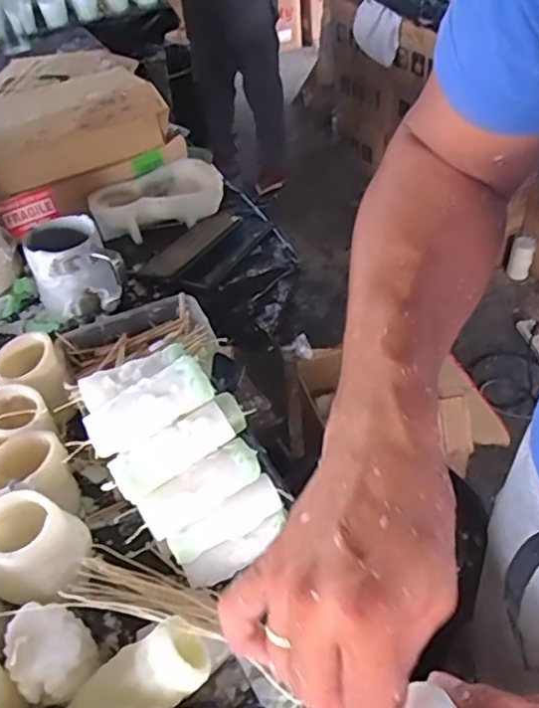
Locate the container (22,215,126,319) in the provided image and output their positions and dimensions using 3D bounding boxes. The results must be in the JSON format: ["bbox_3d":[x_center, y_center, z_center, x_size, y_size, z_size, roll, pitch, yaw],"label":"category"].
[{"bbox_3d":[-0.230,-0.101,0.742,0.092,0.094,0.108,-22,47,-16],"label":"container"}]

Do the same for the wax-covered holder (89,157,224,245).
[{"bbox_3d":[-0.158,-0.217,0.898,0.183,0.048,0.114,-28,49,-21],"label":"wax-covered holder"}]

